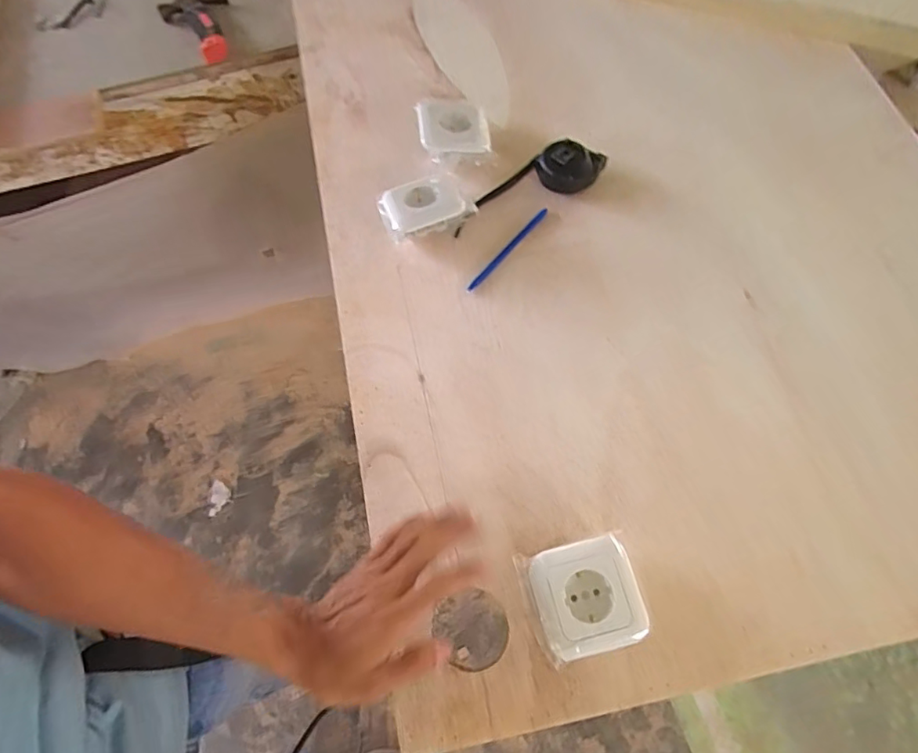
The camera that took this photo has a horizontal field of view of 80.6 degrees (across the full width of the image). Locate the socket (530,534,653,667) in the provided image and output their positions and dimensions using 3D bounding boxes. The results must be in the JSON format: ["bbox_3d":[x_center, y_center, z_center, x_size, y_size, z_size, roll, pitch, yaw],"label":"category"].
[{"bbox_3d":[0.102,0.182,0.446,0.082,0.042,0.082,-14,67,-2],"label":"socket"}]

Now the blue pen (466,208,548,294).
[{"bbox_3d":[0.055,-0.141,0.596,0.009,0.007,0.131,40,73,18],"label":"blue pen"}]

